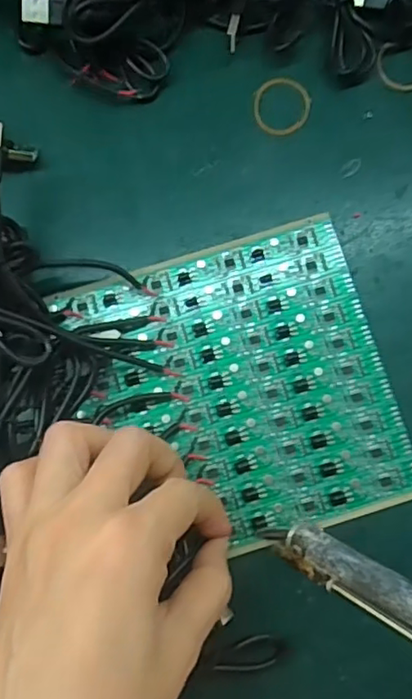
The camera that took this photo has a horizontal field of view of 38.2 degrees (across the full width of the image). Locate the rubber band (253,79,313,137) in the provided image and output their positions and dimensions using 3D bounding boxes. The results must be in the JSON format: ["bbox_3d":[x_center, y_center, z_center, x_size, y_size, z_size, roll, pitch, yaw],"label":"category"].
[{"bbox_3d":[0.039,-0.125,0.306,0.029,0.004,0.029,0,82,1],"label":"rubber band"}]

